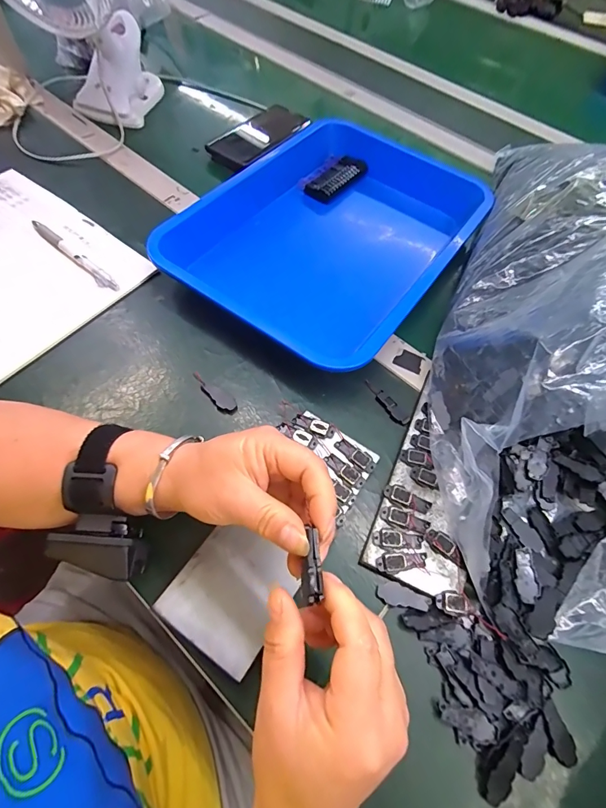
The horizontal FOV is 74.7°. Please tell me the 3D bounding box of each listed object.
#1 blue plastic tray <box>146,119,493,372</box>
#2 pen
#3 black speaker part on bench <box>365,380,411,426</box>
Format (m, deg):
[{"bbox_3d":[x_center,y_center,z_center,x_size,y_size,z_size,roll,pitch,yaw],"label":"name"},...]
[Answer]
[{"bbox_3d":[0.040,-0.205,0.463,0.262,0.048,0.345,32,65,13],"label":"blue plastic tray"},{"bbox_3d":[-0.258,-0.169,0.446,0.148,0.010,0.015,39,67,16],"label":"pen"},{"bbox_3d":[0.080,-0.002,0.382,0.015,0.005,0.058,-32,68,-18],"label":"black speaker part on bench"}]

